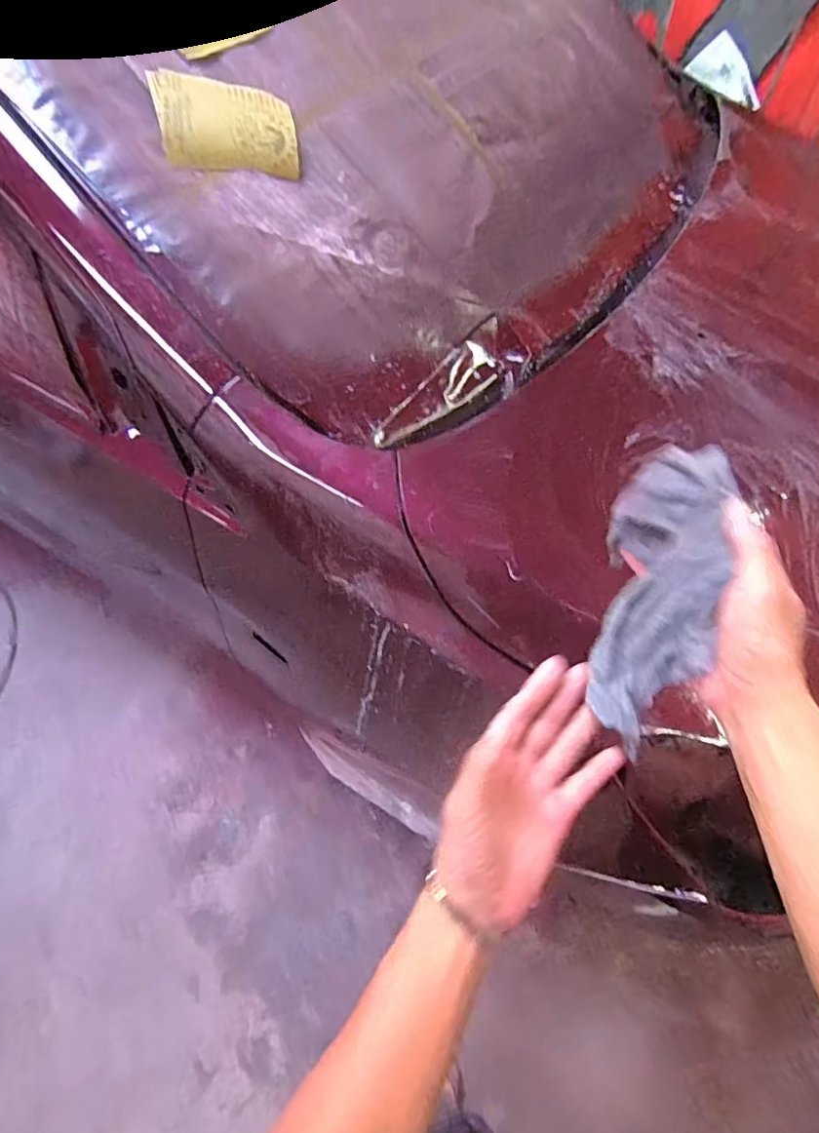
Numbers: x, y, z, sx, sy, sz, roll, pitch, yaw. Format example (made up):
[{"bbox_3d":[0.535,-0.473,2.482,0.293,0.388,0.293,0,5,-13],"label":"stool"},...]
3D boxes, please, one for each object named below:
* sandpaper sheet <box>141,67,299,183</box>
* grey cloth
[{"bbox_3d":[-0.190,-0.466,0.579,0.137,0.014,0.096,-13,92,-21],"label":"sandpaper sheet"},{"bbox_3d":[0.187,0.021,0.424,0.066,0.087,0.219,12,90,7],"label":"grey cloth"}]

